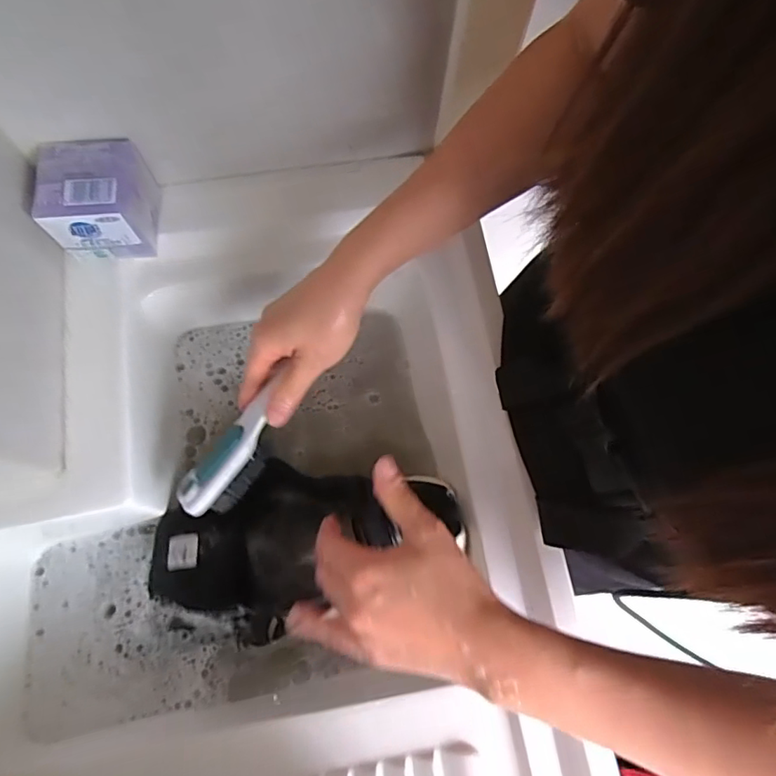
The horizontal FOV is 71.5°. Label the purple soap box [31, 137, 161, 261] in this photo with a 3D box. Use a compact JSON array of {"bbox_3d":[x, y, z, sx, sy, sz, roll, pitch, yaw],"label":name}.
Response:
[{"bbox_3d":[-0.237,-0.153,0.448,0.074,0.068,0.070,-8,74,-4],"label":"purple soap box"}]

